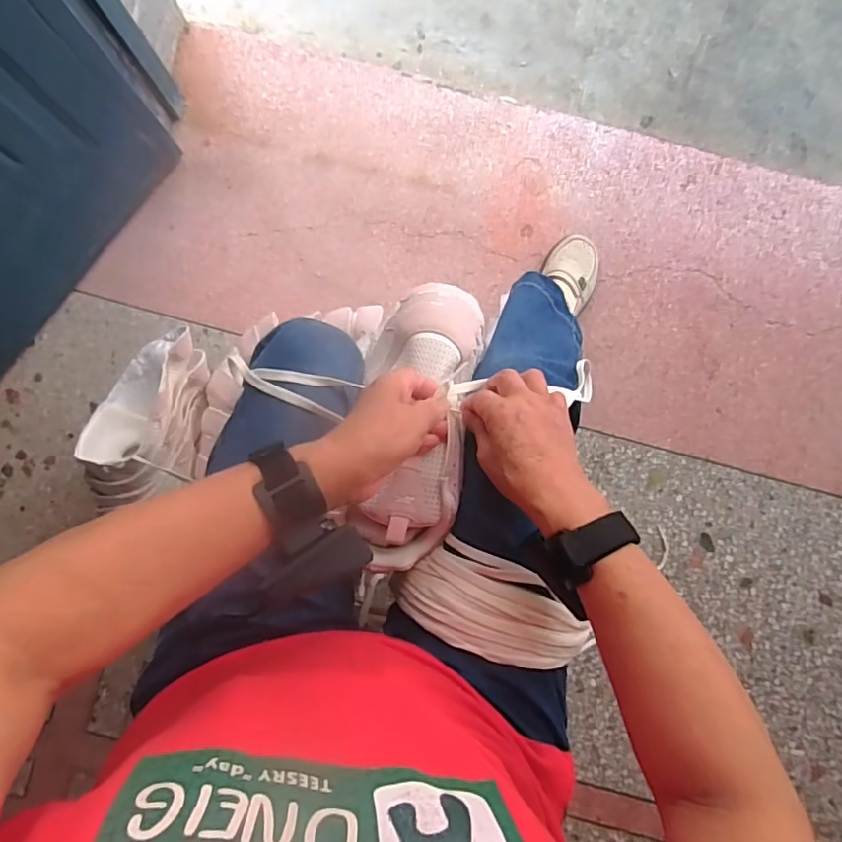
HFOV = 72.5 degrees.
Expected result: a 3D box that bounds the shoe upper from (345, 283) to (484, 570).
[{"bbox_3d":[-0.006,-0.005,0.505,0.095,0.064,0.263,8,81,1],"label":"shoe upper"}]

